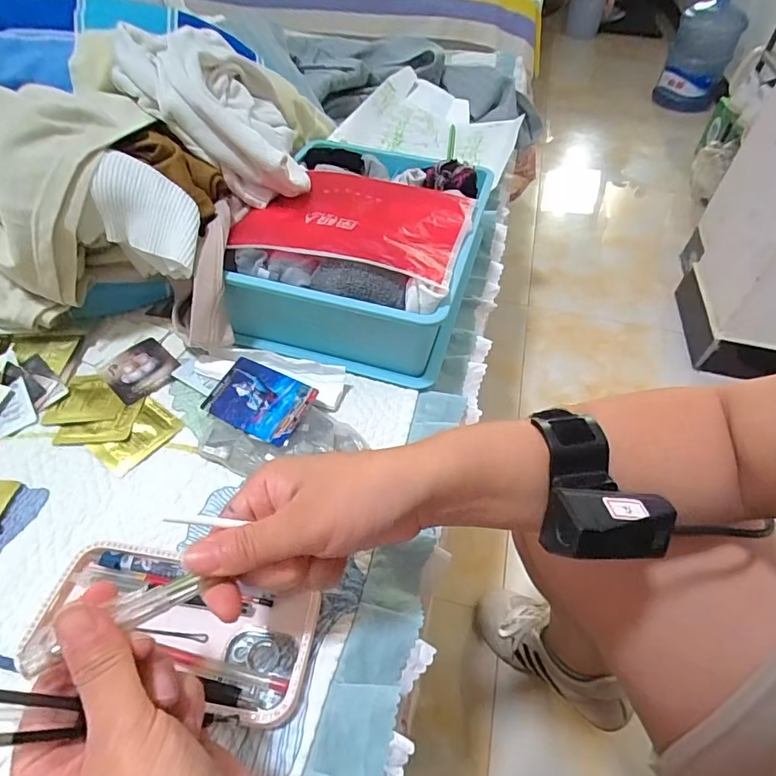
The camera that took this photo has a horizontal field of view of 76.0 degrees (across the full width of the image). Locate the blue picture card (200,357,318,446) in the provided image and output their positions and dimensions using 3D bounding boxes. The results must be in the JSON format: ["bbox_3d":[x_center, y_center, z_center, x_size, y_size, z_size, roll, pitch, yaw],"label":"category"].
[{"bbox_3d":[-0.111,0.009,0.418,0.088,0.008,0.058,22,66,20],"label":"blue picture card"}]

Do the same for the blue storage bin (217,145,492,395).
[{"bbox_3d":[-0.020,-0.163,0.534,0.228,0.104,0.307,12,49,8],"label":"blue storage bin"}]

